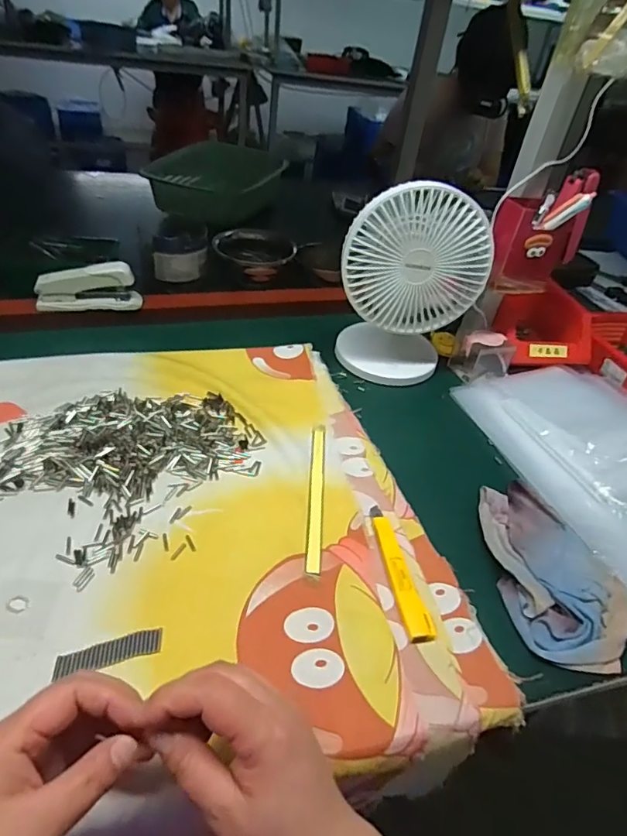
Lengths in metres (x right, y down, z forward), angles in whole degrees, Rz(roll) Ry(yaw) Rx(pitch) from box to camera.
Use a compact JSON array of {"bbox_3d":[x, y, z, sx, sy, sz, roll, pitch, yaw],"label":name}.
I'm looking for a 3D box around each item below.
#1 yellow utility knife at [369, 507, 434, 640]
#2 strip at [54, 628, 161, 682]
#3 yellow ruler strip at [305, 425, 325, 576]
[{"bbox_3d":[0.069,0.124,0.423,0.019,0.011,0.127,-3,41,-14],"label":"yellow utility knife"},{"bbox_3d":[-0.142,0.164,0.351,0.069,0.004,0.018,-8,43,-19],"label":"strip"},{"bbox_3d":[0.003,0.069,0.483,0.013,0.004,0.183,7,40,-3],"label":"yellow ruler strip"}]

